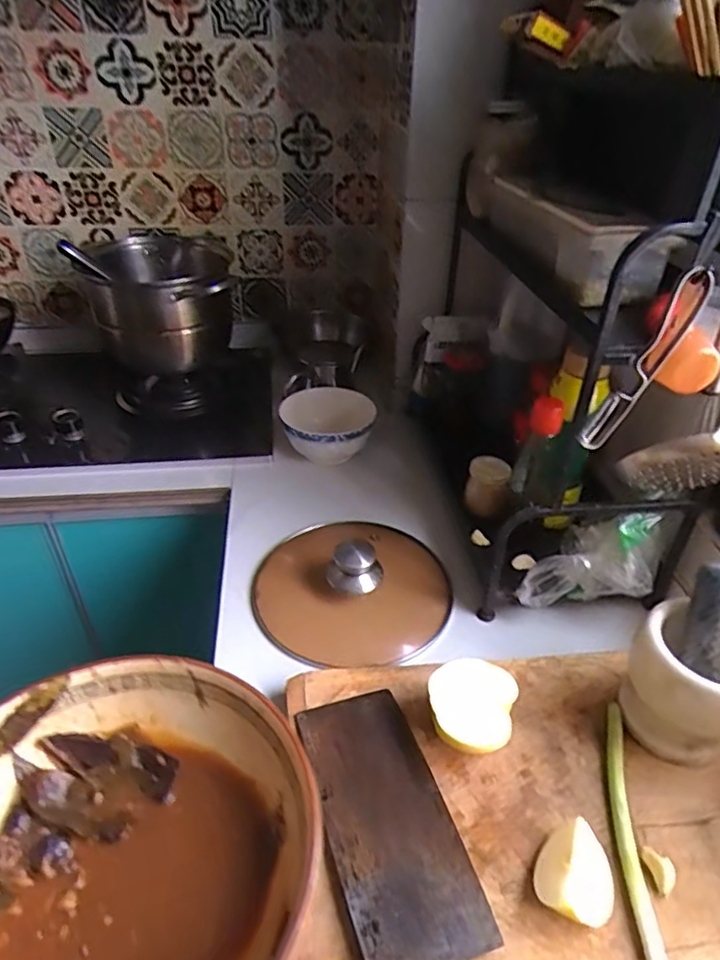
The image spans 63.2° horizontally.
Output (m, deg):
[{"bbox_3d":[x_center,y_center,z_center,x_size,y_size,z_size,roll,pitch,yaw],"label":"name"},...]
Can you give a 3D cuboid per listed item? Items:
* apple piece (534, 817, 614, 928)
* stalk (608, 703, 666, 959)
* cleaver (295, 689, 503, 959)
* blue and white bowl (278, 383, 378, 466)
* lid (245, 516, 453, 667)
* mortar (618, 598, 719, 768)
[{"bbox_3d":[0.164,0.299,0.446,0.055,0.034,0.069,16,38,20],"label":"apple piece"},{"bbox_3d":[0.223,0.287,0.482,0.024,0.012,0.224,6,36,7],"label":"stalk"},{"bbox_3d":[0.039,0.304,0.439,0.100,0.028,0.332,-11,37,-16],"label":"cleaver"},{"bbox_3d":[-0.051,-0.085,0.958,0.142,0.081,0.156,1,36,-1],"label":"blue and white bowl"},{"bbox_3d":[-0.013,0.110,0.737,0.229,0.085,0.221,6,36,7],"label":"lid"},{"bbox_3d":[0.299,0.188,0.529,0.107,0.117,0.088,29,44,33],"label":"mortar"}]

